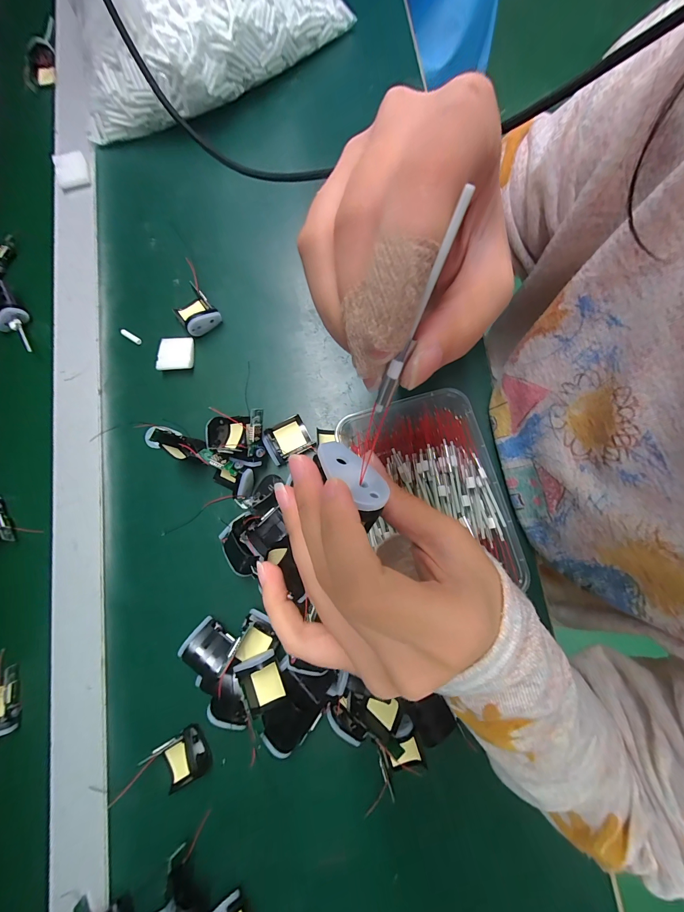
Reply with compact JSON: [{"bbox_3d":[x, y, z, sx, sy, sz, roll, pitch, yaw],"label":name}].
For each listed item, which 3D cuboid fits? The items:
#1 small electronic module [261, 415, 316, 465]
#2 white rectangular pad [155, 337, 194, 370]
[{"bbox_3d":[-0.053,-0.017,0.308,0.041,0.018,0.037,-28,80,-4],"label":"small electronic module"},{"bbox_3d":[-0.170,-0.105,0.331,0.036,0.009,0.035,-3,79,1],"label":"white rectangular pad"}]

